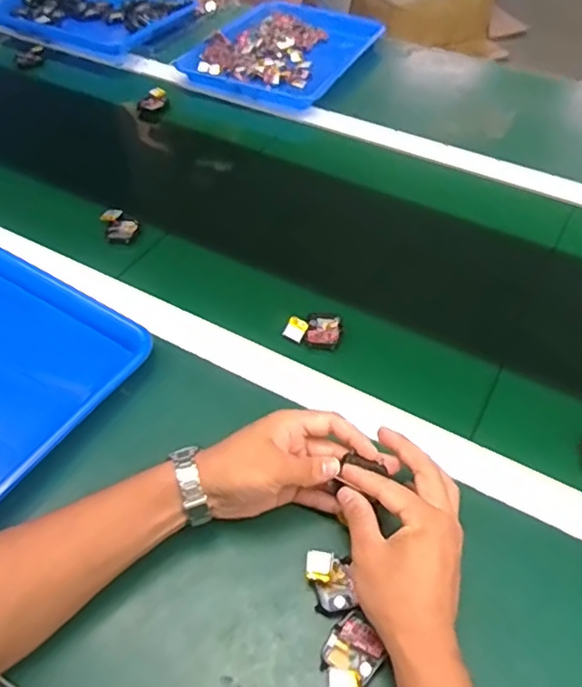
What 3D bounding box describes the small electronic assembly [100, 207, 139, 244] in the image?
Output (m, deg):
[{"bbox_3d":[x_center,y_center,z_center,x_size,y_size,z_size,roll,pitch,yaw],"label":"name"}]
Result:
[{"bbox_3d":[-0.204,-0.143,0.715,0.040,0.020,0.049,-18,52,-14],"label":"small electronic assembly"}]

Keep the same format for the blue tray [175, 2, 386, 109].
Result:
[{"bbox_3d":[-0.006,-0.496,1.008,0.245,0.034,0.324,23,54,19],"label":"blue tray"}]

